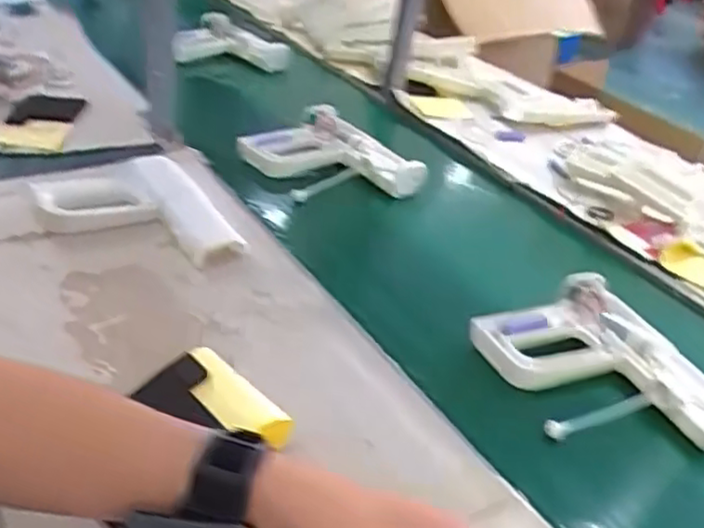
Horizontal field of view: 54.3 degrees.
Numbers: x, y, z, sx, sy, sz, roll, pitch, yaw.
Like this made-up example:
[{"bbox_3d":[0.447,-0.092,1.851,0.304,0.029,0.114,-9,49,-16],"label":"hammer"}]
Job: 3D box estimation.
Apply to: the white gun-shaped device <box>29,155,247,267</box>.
[{"bbox_3d":[-0.241,-0.056,0.766,0.178,0.032,0.203,-17,41,-32],"label":"white gun-shaped device"}]

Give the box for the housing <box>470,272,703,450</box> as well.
[{"bbox_3d":[0.249,0.102,0.664,0.184,0.047,0.212,-11,38,-26],"label":"housing"}]

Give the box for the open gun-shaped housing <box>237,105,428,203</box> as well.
[{"bbox_3d":[-0.033,-0.142,0.981,0.182,0.055,0.228,-23,44,-38],"label":"open gun-shaped housing"}]

